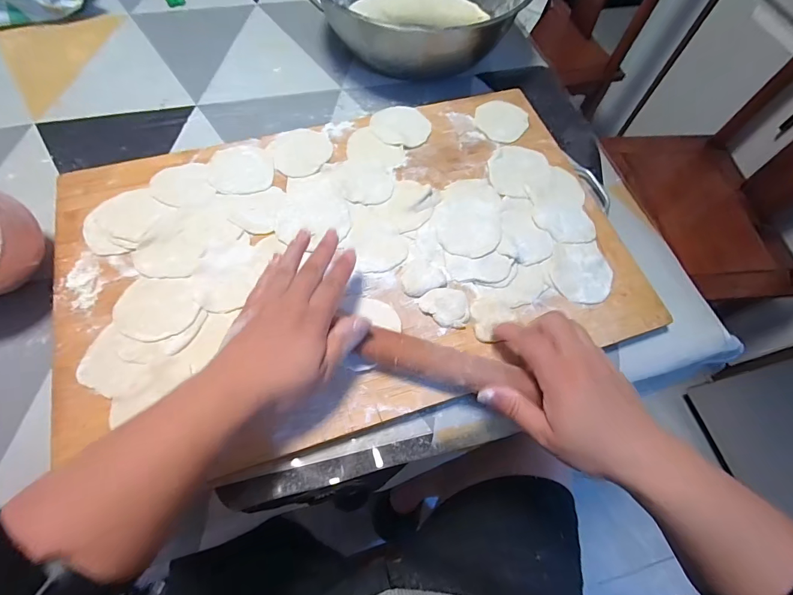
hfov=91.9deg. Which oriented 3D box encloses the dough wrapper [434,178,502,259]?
[{"bbox_3d":[0.076,-0.089,0.409,0.069,0.007,0.107,6,60,-1],"label":"dough wrapper"}]

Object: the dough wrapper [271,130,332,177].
[{"bbox_3d":[-0.107,-0.166,0.437,0.064,0.004,0.070,-10,65,-7],"label":"dough wrapper"}]

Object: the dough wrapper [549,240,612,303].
[{"bbox_3d":[0.189,-0.026,0.391,0.066,0.009,0.066,-7,65,-7],"label":"dough wrapper"}]

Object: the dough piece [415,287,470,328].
[{"bbox_3d":[0.045,0.008,0.364,0.047,0.008,0.037,3,64,-2],"label":"dough piece"}]

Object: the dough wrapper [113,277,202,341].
[{"bbox_3d":[-0.217,0.009,0.348,0.077,0.008,0.060,1,64,-3],"label":"dough wrapper"}]

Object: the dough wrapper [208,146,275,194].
[{"bbox_3d":[-0.170,-0.142,0.422,0.067,0.004,0.068,2,64,-4],"label":"dough wrapper"}]

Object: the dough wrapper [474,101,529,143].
[{"bbox_3d":[0.130,-0.221,0.479,0.063,0.004,0.059,1,70,-2],"label":"dough wrapper"}]

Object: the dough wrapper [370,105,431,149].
[{"bbox_3d":[0.005,-0.207,0.463,0.070,0.004,0.064,1,65,-2],"label":"dough wrapper"}]

